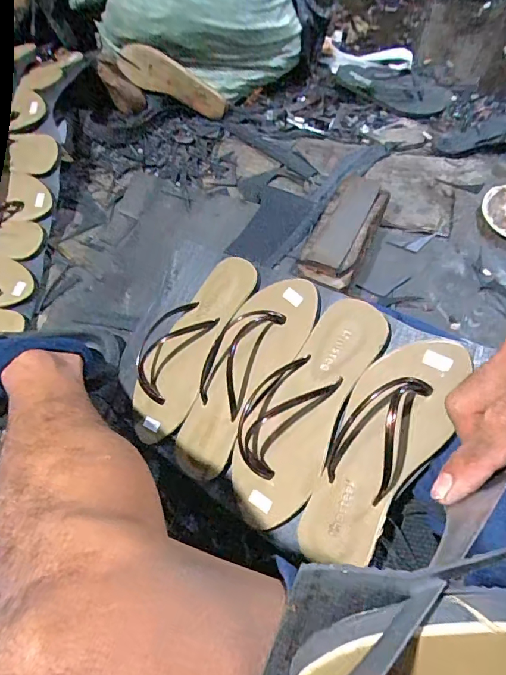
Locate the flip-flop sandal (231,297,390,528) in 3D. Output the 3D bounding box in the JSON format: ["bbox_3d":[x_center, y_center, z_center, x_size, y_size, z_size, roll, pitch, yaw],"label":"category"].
[{"bbox_3d":[0.049,0.072,0.450,0.094,0.035,0.251,29,89,20],"label":"flip-flop sandal"}]

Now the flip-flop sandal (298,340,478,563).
[{"bbox_3d":[0.117,0.102,0.415,0.089,0.029,0.230,29,89,20],"label":"flip-flop sandal"}]

